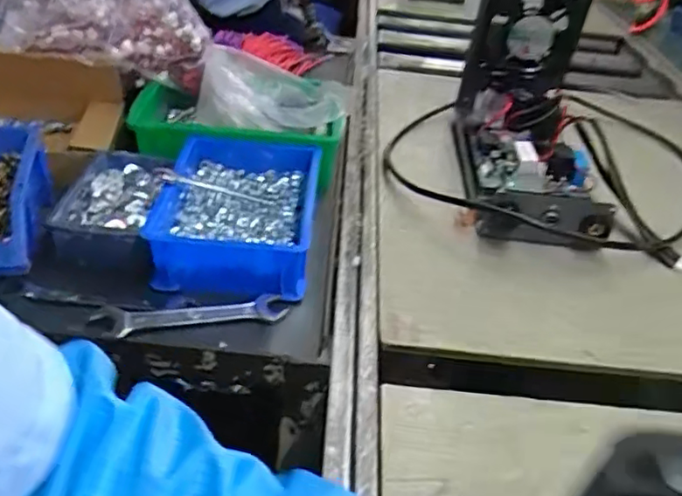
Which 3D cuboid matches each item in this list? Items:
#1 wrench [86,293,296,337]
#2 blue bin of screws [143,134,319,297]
[{"bbox_3d":[-0.133,0.059,0.527,0.164,0.011,0.034,-2,36,-11],"label":"wrench"},{"bbox_3d":[-0.104,-0.038,0.621,0.157,0.066,0.209,7,35,2],"label":"blue bin of screws"}]

